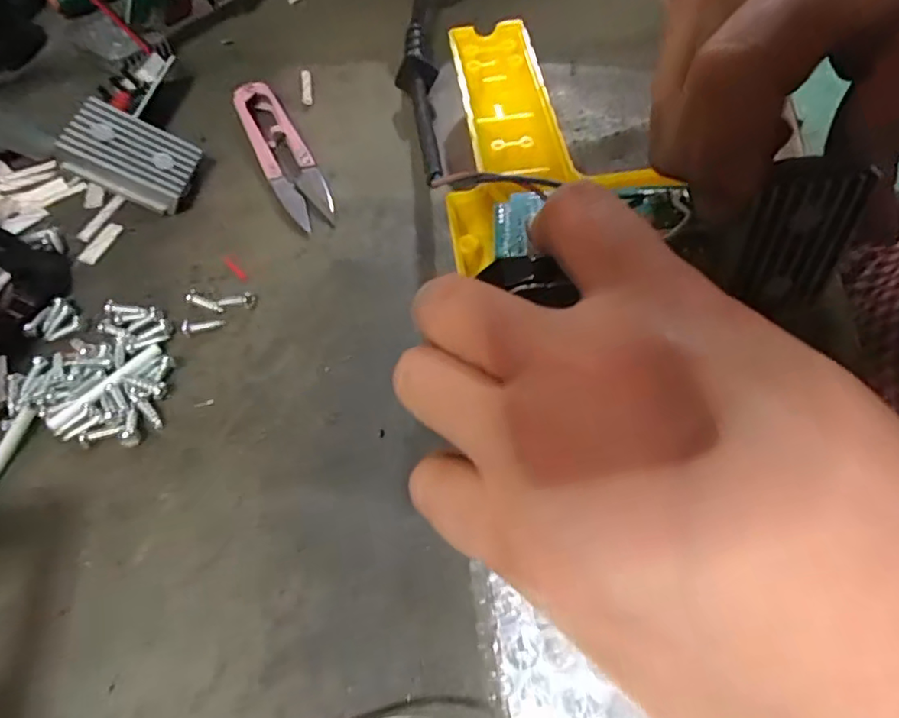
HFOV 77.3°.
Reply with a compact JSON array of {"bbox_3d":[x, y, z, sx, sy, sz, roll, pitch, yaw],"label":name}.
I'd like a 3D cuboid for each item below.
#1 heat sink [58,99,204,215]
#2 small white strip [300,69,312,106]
[{"bbox_3d":[-0.129,-0.083,0.229,0.045,0.008,0.031,23,67,-24],"label":"heat sink"},{"bbox_3d":[-0.072,-0.137,0.282,0.006,0.004,0.028,-9,57,-2],"label":"small white strip"}]

